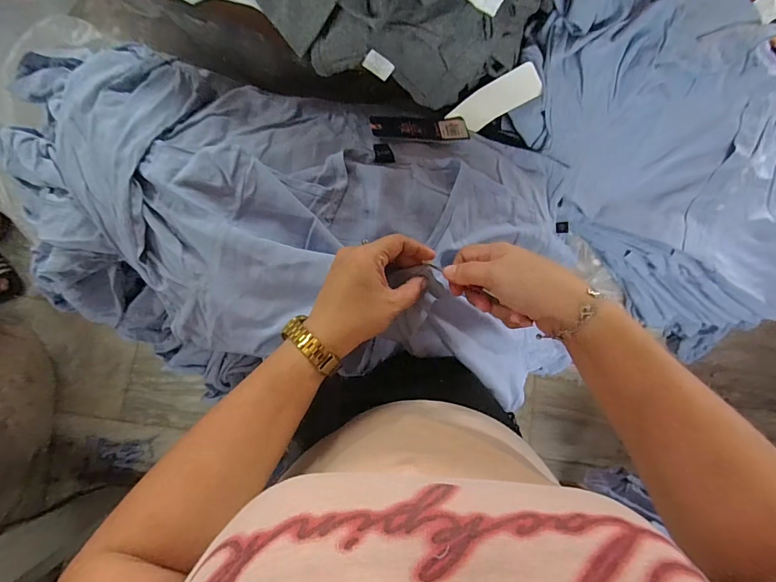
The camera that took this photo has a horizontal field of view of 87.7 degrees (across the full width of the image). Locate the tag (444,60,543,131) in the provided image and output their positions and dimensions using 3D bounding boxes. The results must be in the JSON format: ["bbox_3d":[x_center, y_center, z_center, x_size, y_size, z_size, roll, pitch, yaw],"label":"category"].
[{"bbox_3d":[0.133,-0.235,0.501,0.045,0.108,0.006,48,38,-33],"label":"tag"}]

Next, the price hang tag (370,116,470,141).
[{"bbox_3d":[0.040,-0.200,0.498,0.119,0.007,0.038,-4,68,-11],"label":"price hang tag"}]

